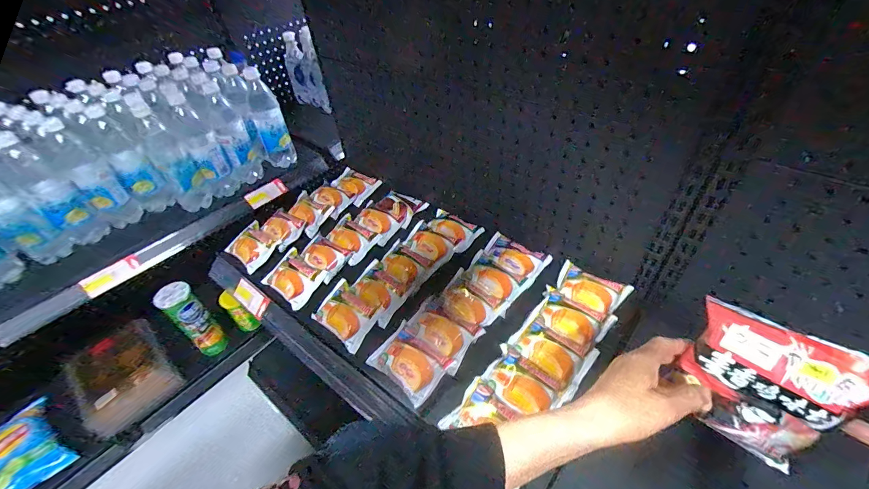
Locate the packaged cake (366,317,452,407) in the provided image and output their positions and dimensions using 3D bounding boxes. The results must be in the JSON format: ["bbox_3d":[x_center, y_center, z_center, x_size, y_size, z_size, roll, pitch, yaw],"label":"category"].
[{"bbox_3d":[-0.034,0.157,0.498,0.100,0.033,0.077,32,54,32],"label":"packaged cake"}]

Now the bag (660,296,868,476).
[{"bbox_3d":[0.296,0.140,0.346,0.116,0.152,0.040,26,51,28],"label":"bag"}]

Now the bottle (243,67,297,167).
[{"bbox_3d":[-0.384,-0.282,0.841,0.073,0.213,0.061,-19,45,-15],"label":"bottle"}]

